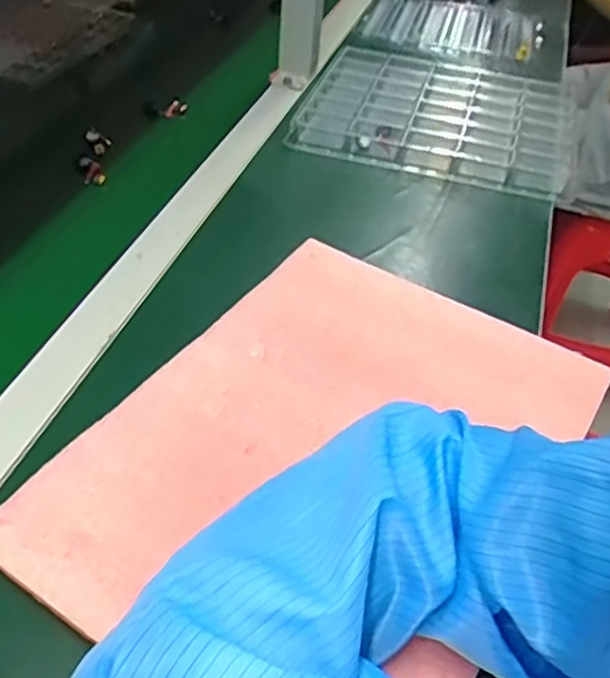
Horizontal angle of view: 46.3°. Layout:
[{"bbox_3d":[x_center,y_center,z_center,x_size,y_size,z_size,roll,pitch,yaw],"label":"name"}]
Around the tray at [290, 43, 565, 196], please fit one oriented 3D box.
[{"bbox_3d":[0.142,-0.252,0.765,0.264,0.029,0.220,14,44,9],"label":"tray"}]

